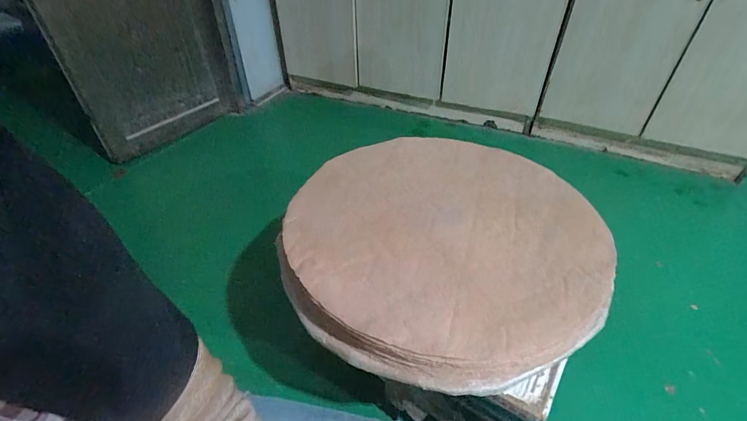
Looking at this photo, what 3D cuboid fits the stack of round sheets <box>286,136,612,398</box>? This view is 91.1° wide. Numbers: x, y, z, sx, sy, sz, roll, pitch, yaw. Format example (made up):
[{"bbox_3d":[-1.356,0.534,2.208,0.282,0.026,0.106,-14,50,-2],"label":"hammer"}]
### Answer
[{"bbox_3d":[0.116,0.032,0.678,0.544,0.067,0.545,8,42,9],"label":"stack of round sheets"}]

